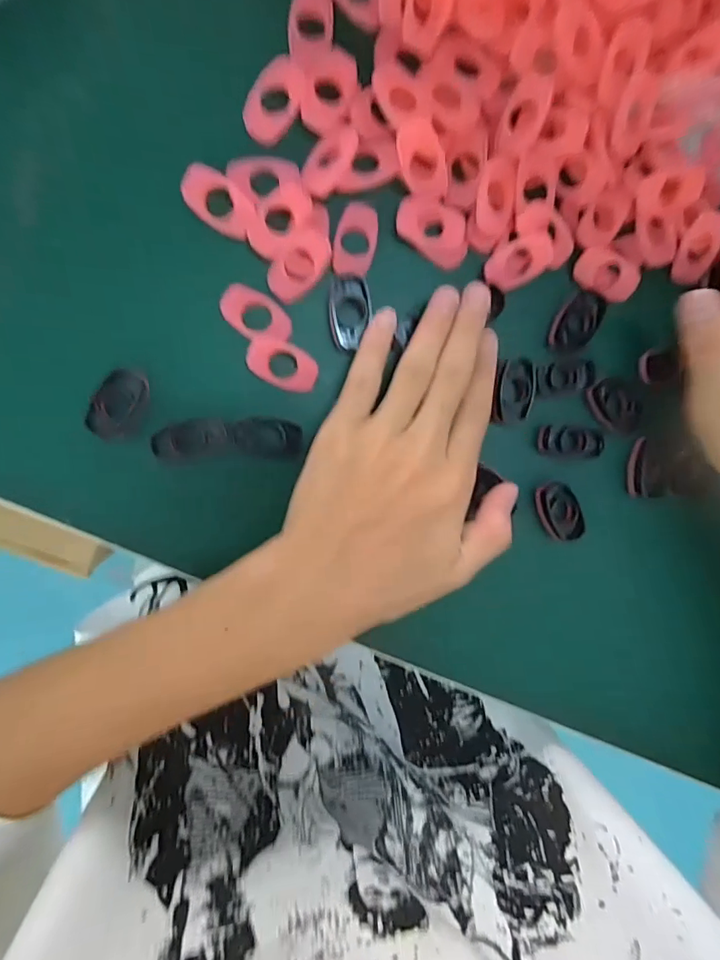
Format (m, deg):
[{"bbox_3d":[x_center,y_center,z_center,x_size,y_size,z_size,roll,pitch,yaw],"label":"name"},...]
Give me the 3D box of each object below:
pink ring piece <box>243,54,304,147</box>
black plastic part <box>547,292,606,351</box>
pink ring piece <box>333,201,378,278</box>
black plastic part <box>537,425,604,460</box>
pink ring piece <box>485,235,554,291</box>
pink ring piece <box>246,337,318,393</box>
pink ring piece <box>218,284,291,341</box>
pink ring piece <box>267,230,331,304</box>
[{"bbox_3d":[-0.037,-0.164,0.208,0.021,0.004,0.036,31,90,-10],"label":"pink ring piece"},{"bbox_3d":[0.109,-0.079,0.242,0.017,0.007,0.030,35,89,-10],"label":"black plastic part"},{"bbox_3d":[-0.002,-0.111,0.224,0.020,0.004,0.033,8,93,-9],"label":"pink ring piece"},{"bbox_3d":[0.110,-0.020,0.251,0.034,0.004,0.016,4,94,-9],"label":"black plastic part"},{"bbox_3d":[0.076,-0.104,0.232,0.032,0.007,0.021,-32,99,-5],"label":"pink ring piece"},{"bbox_3d":[-0.035,-0.053,0.222,0.033,0.004,0.020,28,90,-10],"label":"pink ring piece"},{"bbox_3d":[-0.047,-0.074,0.217,0.033,0.004,0.019,29,90,-10],"label":"pink ring piece"},{"bbox_3d":[-0.027,-0.097,0.218,0.018,0.004,0.033,39,88,-10],"label":"pink ring piece"}]

